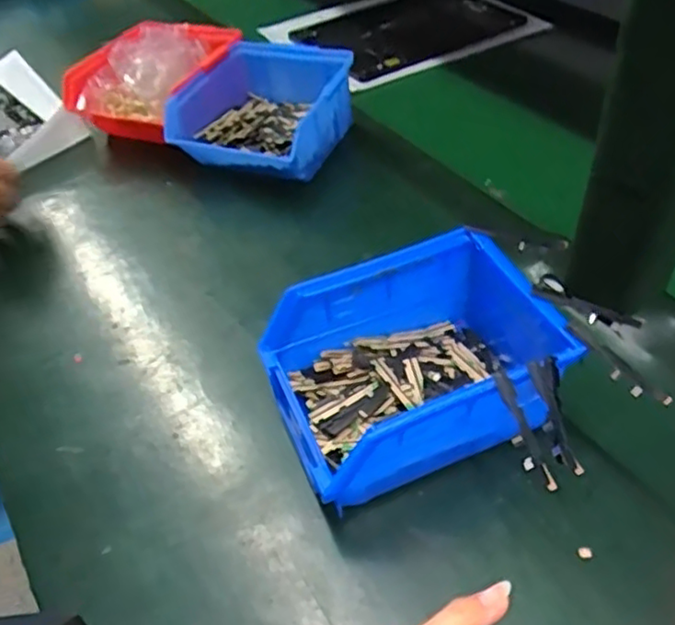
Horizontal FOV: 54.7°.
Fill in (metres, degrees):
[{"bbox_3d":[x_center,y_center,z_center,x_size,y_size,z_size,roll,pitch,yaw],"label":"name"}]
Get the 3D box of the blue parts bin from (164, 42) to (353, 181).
[{"bbox_3d":[-0.063,-0.171,0.569,0.124,0.077,0.132,17,50,20],"label":"blue parts bin"}]

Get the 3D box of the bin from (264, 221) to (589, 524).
[{"bbox_3d":[0.048,0.029,0.354,0.158,0.075,0.107,-20,47,-14],"label":"bin"}]

